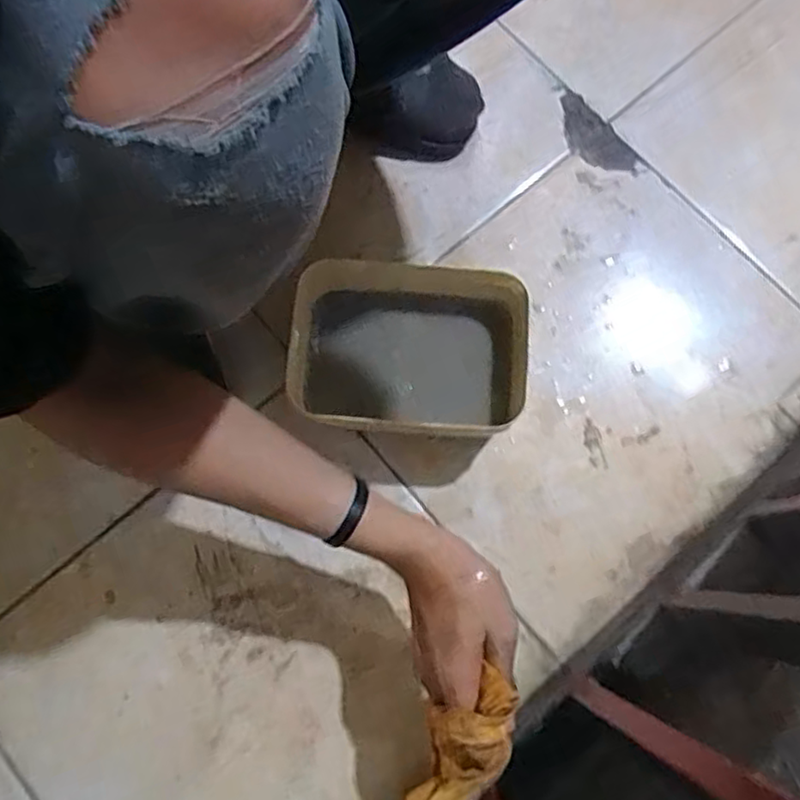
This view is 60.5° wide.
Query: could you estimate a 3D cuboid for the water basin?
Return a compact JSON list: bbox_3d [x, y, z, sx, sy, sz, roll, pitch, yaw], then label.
[{"bbox_3d":[0.005,-0.039,0.604,0.193,0.088,0.143,3,75,1],"label":"water basin"}]

